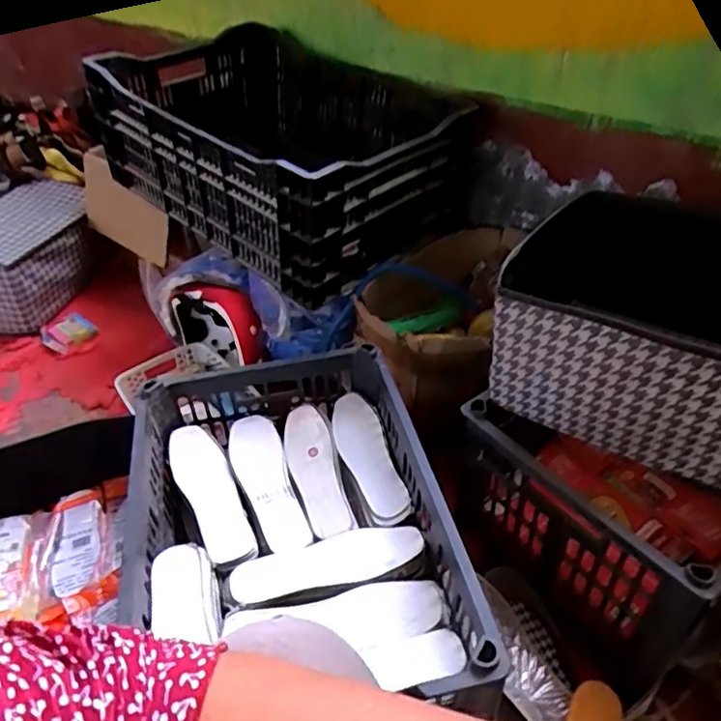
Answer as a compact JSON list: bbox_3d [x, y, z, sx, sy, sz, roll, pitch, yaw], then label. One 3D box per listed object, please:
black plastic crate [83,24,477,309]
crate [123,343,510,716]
[{"bbox_3d":[-0.152,-0.390,1.074,0.396,0.244,0.590,-33,48,-31],"label":"black plastic crate"},{"bbox_3d":[-0.087,0.179,0.714,0.339,0.143,0.439,-10,40,-8],"label":"crate"}]

